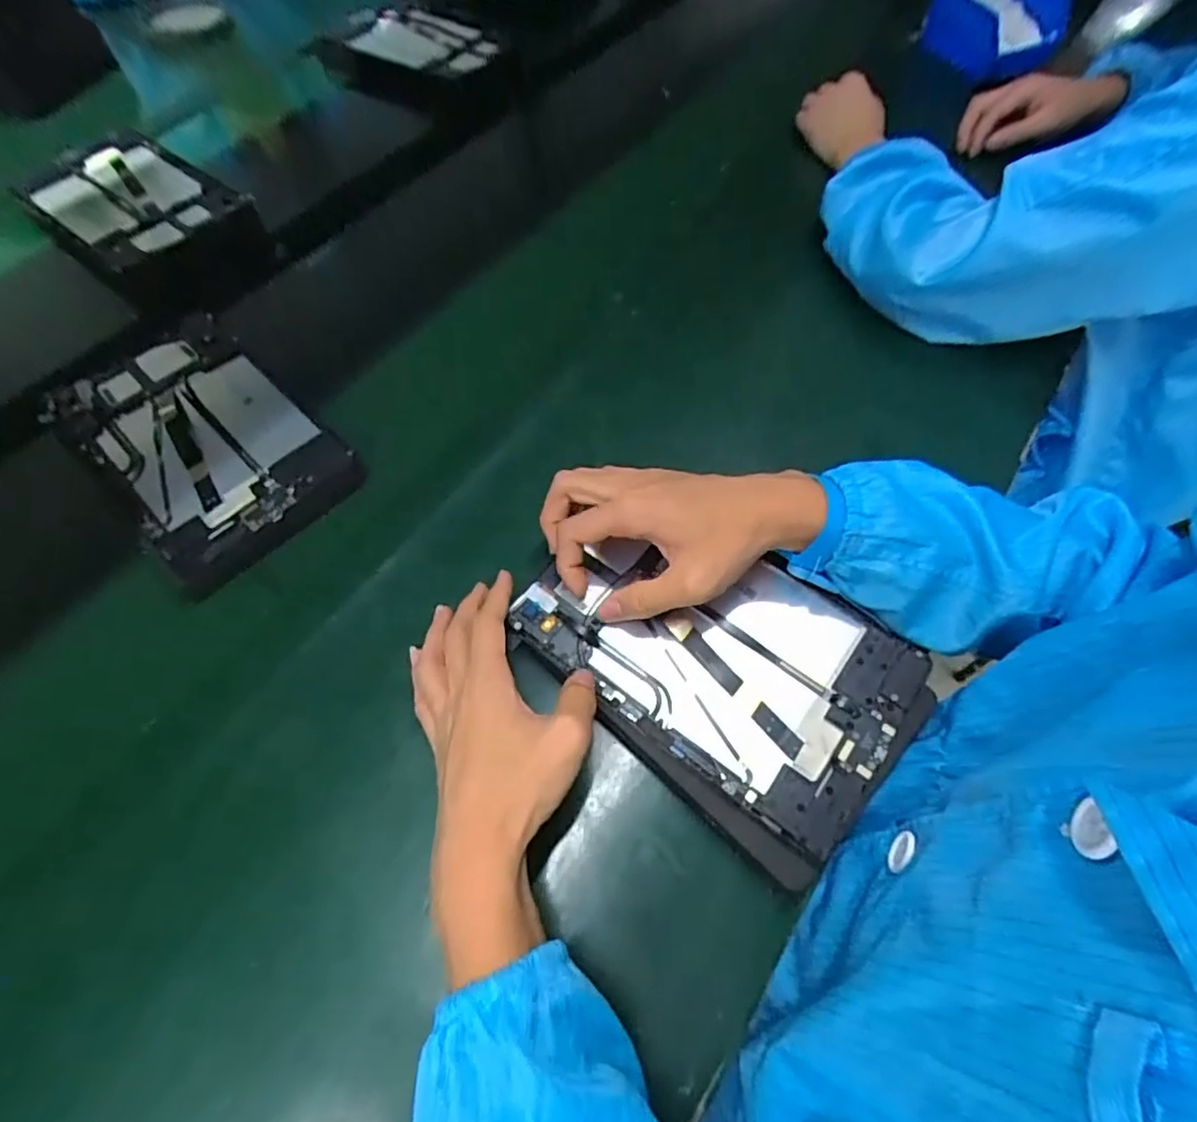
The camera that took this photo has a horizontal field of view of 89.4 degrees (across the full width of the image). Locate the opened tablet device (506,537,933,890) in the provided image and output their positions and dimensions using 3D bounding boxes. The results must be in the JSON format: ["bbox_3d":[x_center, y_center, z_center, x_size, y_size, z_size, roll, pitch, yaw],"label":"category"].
[{"bbox_3d":[0.073,0.060,0.395,0.235,0.025,0.161,37,68,17],"label":"opened tablet device"}]

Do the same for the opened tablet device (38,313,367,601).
[{"bbox_3d":[-0.317,-0.097,0.481,0.247,0.011,0.146,40,68,18],"label":"opened tablet device"}]

